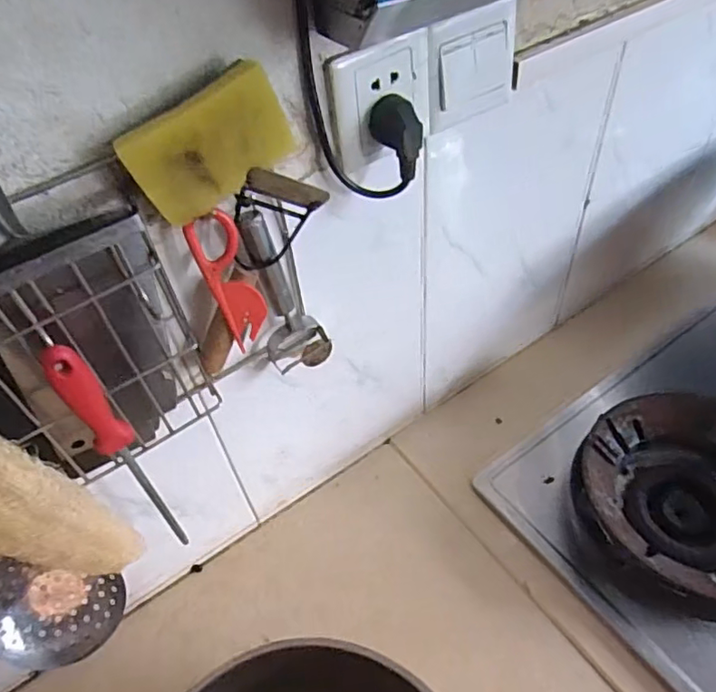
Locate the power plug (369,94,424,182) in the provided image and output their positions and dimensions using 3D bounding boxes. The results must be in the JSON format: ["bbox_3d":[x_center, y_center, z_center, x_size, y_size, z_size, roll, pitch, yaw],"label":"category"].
[{"bbox_3d":[0.029,-0.153,0.434,0.028,0.054,0.031,-23,50,-14],"label":"power plug"}]

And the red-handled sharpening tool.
[{"bbox_3d":[-0.165,0.083,0.423,0.022,0.236,0.019,-29,52,-20],"label":"red-handled sharpening tool"}]

